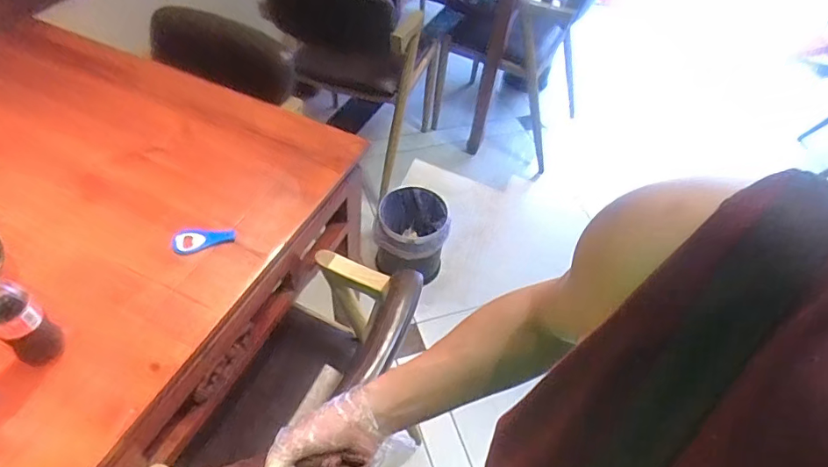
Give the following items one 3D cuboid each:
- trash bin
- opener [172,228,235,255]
[{"bbox_3d":[-0.006,0.003,1.660,0.222,0.231,0.221,9,49,3],"label":"trash bin"},{"bbox_3d":[-0.329,0.010,0.811,0.093,0.021,0.045,-12,51,-15],"label":"opener"}]

